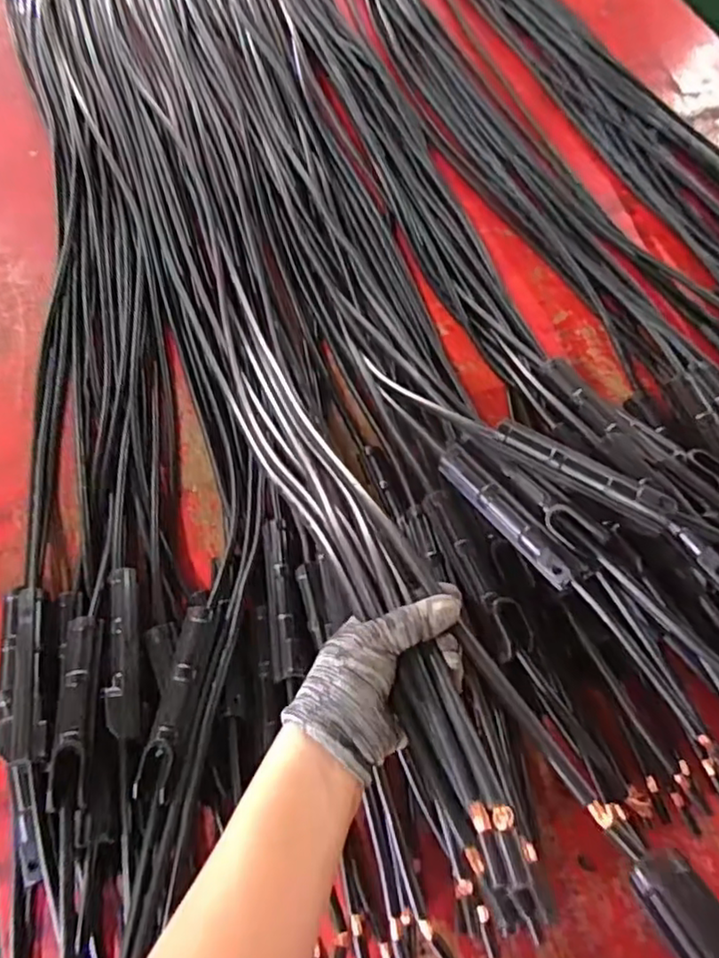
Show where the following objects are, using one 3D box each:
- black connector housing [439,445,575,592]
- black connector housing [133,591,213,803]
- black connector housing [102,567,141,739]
[{"bbox_3d":[0.124,0.029,0.544,0.027,0.028,0.153,-32,67,-13],"label":"black connector housing"},{"bbox_3d":[-0.153,0.176,0.537,0.032,0.017,0.166,6,65,5],"label":"black connector housing"},{"bbox_3d":[-0.210,0.148,0.565,0.025,0.016,0.161,-13,53,-4],"label":"black connector housing"}]

